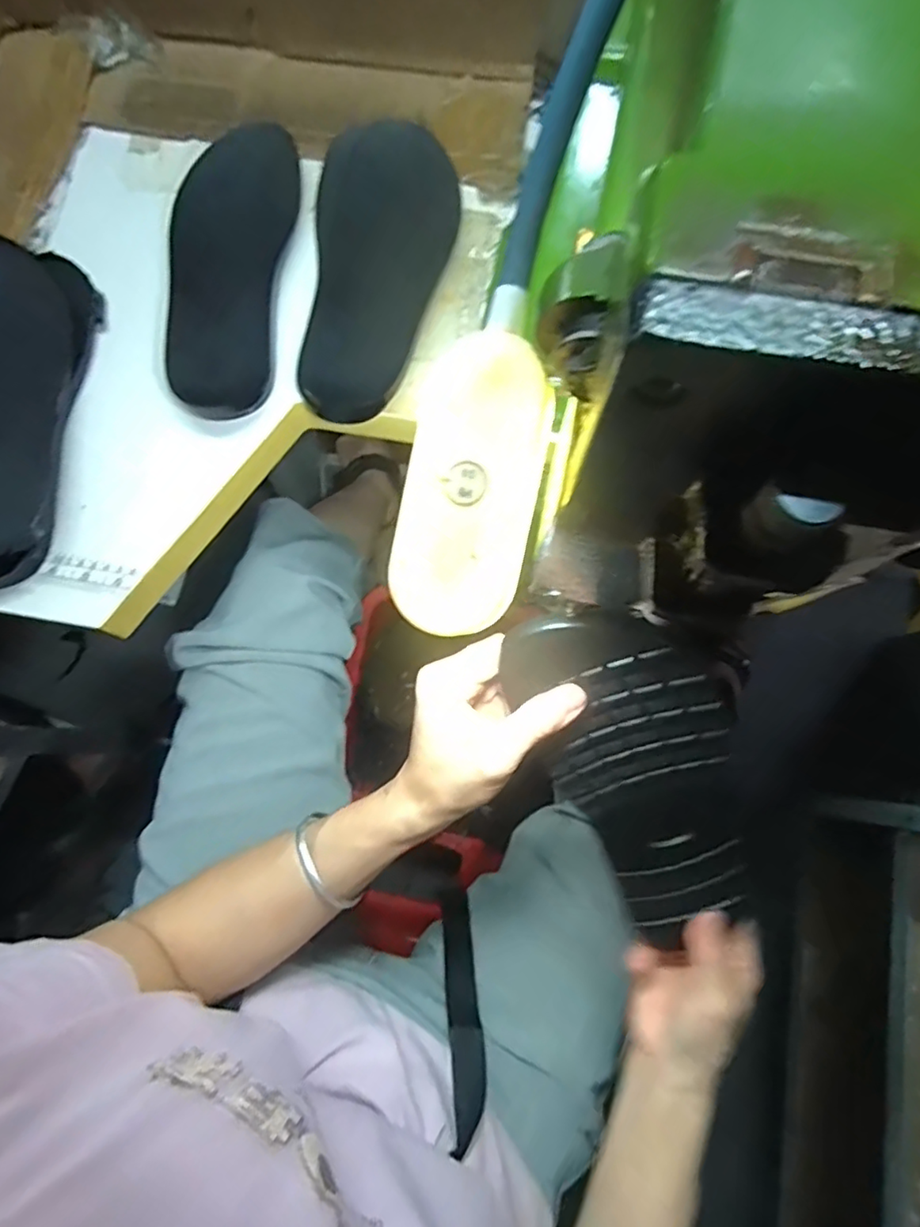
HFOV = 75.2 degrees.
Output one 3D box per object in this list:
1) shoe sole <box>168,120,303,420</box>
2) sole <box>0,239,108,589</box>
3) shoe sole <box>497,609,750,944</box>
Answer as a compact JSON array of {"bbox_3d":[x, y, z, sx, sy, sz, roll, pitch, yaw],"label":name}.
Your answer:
[{"bbox_3d":[-0.190,-0.281,0.488,0.092,0.026,0.261,5,78,1],"label":"shoe sole"},{"bbox_3d":[-0.355,-0.161,0.454,0.120,0.035,0.280,1,78,0],"label":"sole"},{"bbox_3d":[0.108,0.091,0.350,0.097,0.035,0.244,-20,116,15],"label":"shoe sole"}]

